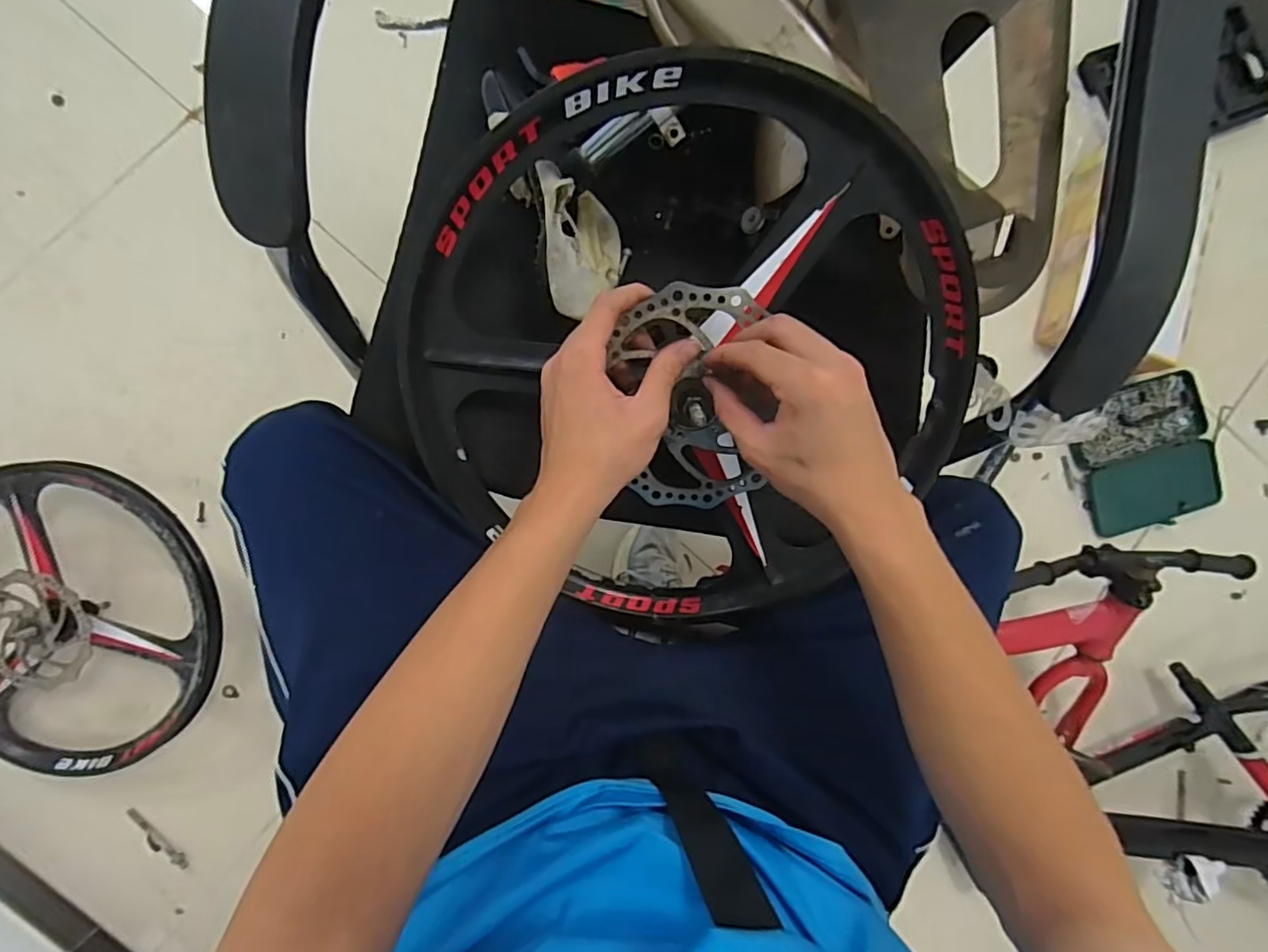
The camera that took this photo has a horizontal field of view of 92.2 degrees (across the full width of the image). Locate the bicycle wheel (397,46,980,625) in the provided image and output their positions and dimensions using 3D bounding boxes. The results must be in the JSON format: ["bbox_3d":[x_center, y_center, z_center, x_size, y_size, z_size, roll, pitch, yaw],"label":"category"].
[{"bbox_3d":[0.039,-0.069,0.435,0.387,0.060,0.387,0,112,-1],"label":"bicycle wheel"}]

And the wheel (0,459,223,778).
[{"bbox_3d":[-0.739,0.184,0.796,0.413,0.088,0.382,1,86,-7],"label":"wheel"}]

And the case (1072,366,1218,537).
[{"bbox_3d":[0.884,-0.037,1.064,0.254,0.044,0.244,-15,88,-8],"label":"case"}]

